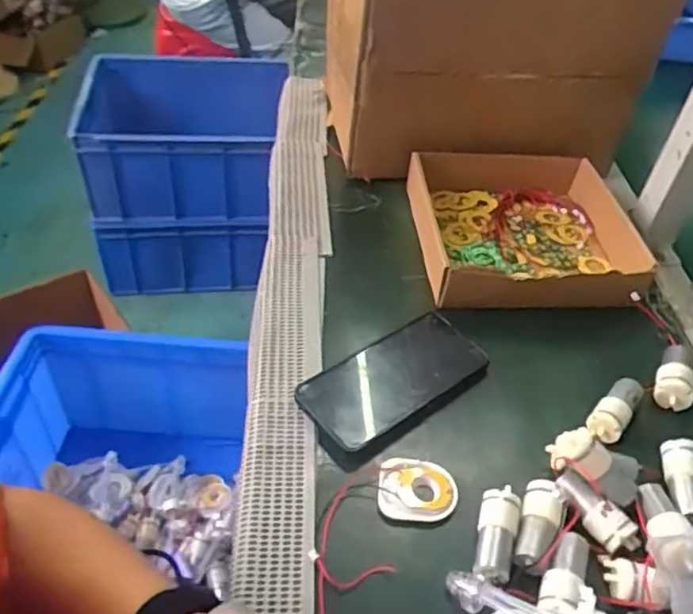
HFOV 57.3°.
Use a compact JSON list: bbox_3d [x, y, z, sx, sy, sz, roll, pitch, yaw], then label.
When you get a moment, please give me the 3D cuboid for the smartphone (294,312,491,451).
[{"bbox_3d":[0.041,0.060,0.536,0.161,0.014,0.075,-27,53,-30],"label":"smartphone"}]

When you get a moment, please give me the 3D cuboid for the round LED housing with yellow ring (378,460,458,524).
[{"bbox_3d":[0.051,0.138,0.471,0.056,0.016,0.045,11,44,5],"label":"round LED housing with yellow ring"}]

